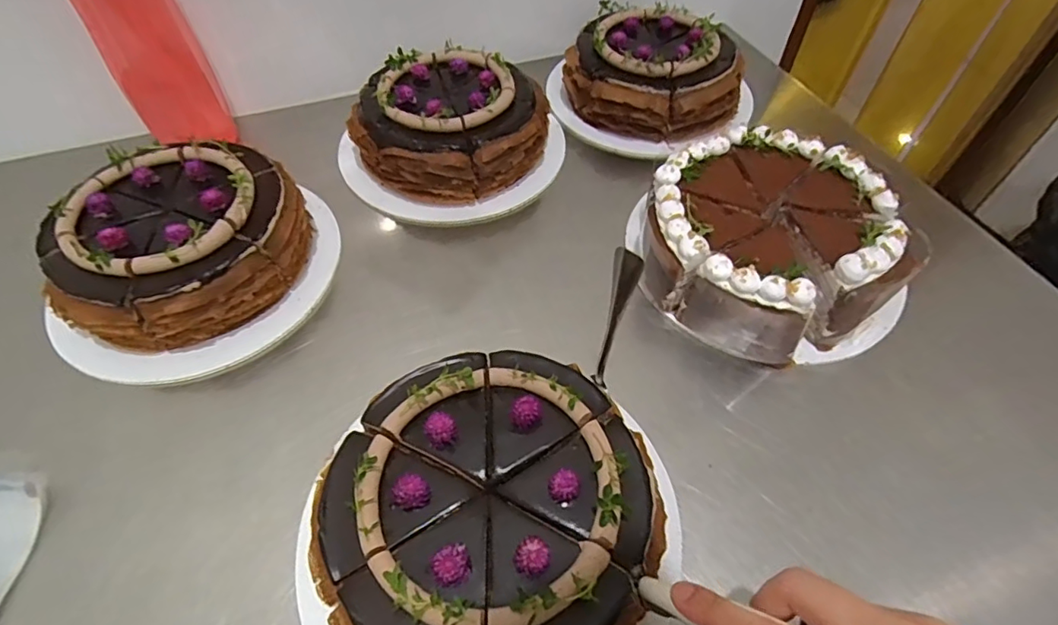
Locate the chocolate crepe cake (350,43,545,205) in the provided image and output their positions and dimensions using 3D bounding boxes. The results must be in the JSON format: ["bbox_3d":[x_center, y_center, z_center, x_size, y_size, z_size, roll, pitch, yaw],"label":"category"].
[{"bbox_3d":[-0.074,-0.171,0.500,0.170,0.070,0.152,18,55,14],"label":"chocolate crepe cake"}]

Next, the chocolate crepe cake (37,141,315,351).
[{"bbox_3d":[-0.253,-0.050,0.405,0.173,0.072,0.148,-23,56,-17],"label":"chocolate crepe cake"}]

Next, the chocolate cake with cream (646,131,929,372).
[{"bbox_3d":[0.179,-0.052,0.408,0.169,0.072,0.166,0,52,0],"label":"chocolate cake with cream"}]

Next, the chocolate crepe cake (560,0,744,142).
[{"bbox_3d":[0.126,-0.241,0.553,0.169,0.073,0.145,14,54,11],"label":"chocolate crepe cake"}]

